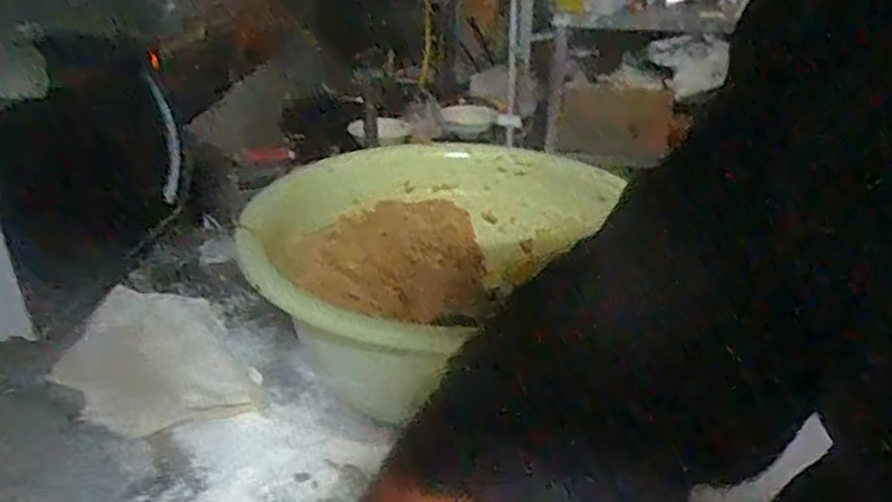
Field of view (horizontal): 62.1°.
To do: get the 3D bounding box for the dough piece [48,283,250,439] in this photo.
[{"bbox_3d":[-0.315,0.111,0.775,0.159,0.035,0.222,-13,31,-25],"label":"dough piece"}]

